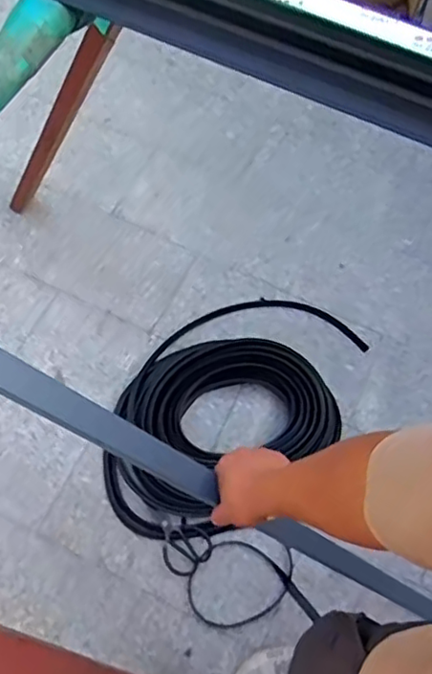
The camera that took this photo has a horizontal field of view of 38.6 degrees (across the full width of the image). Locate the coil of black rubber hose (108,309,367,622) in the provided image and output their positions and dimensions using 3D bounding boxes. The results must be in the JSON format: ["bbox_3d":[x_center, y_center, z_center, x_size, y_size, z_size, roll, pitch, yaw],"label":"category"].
[{"bbox_3d":[0.050,0.210,1.567,0.576,0.201,0.861,17,64,5],"label":"coil of black rubber hose"}]

